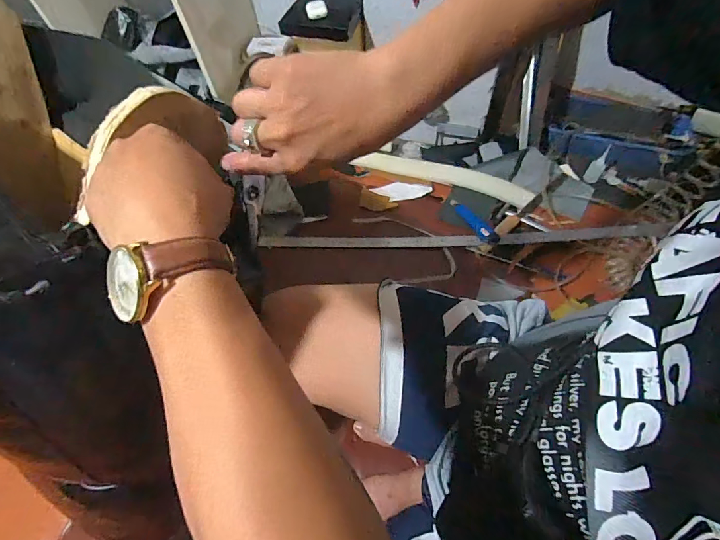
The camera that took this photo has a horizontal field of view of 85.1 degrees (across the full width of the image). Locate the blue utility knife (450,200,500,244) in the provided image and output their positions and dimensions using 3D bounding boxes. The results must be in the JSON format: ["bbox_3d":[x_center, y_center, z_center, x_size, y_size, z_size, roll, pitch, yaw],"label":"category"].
[{"bbox_3d":[0.278,-0.123,0.957,0.037,0.018,0.159,-26,59,-13],"label":"blue utility knife"}]

